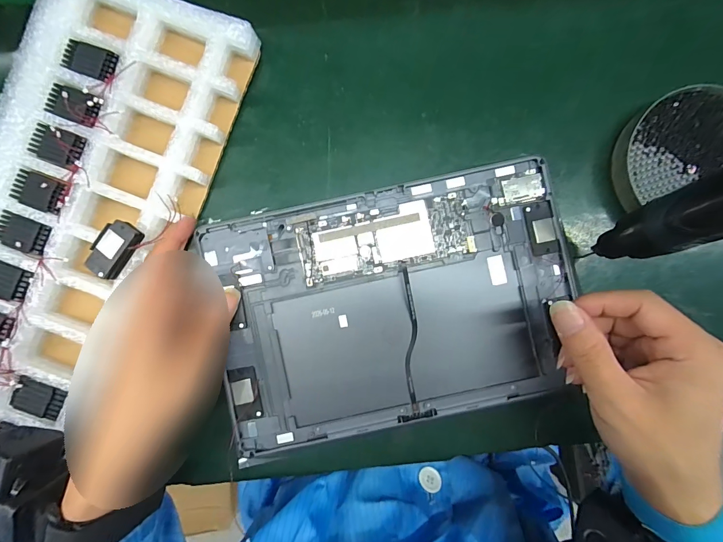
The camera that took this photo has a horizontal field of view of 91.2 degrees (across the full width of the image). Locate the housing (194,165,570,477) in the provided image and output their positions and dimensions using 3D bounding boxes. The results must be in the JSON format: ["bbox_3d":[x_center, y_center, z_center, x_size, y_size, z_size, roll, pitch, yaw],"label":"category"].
[{"bbox_3d":[0.024,0.024,0.252,0.247,0.014,0.167,-12,85,0],"label":"housing"}]

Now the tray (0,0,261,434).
[{"bbox_3d":[-0.214,-0.033,0.260,0.152,0.036,0.360,21,86,3],"label":"tray"}]

